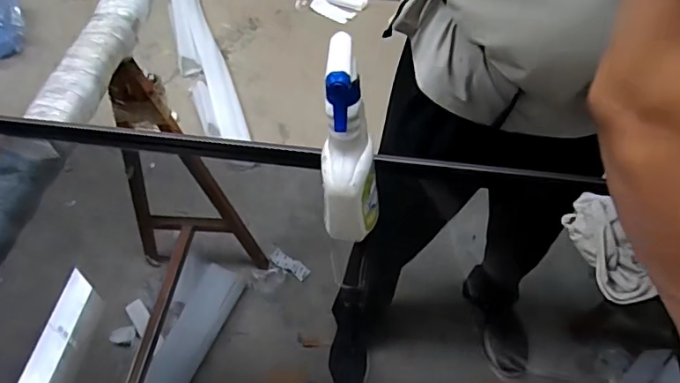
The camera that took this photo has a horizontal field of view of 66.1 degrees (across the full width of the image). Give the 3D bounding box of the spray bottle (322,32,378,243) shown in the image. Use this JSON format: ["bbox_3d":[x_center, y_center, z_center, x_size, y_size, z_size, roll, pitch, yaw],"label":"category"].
[{"bbox_3d":[0.010,-0.042,0.533,0.062,0.241,0.077,1,52,3],"label":"spray bottle"}]

